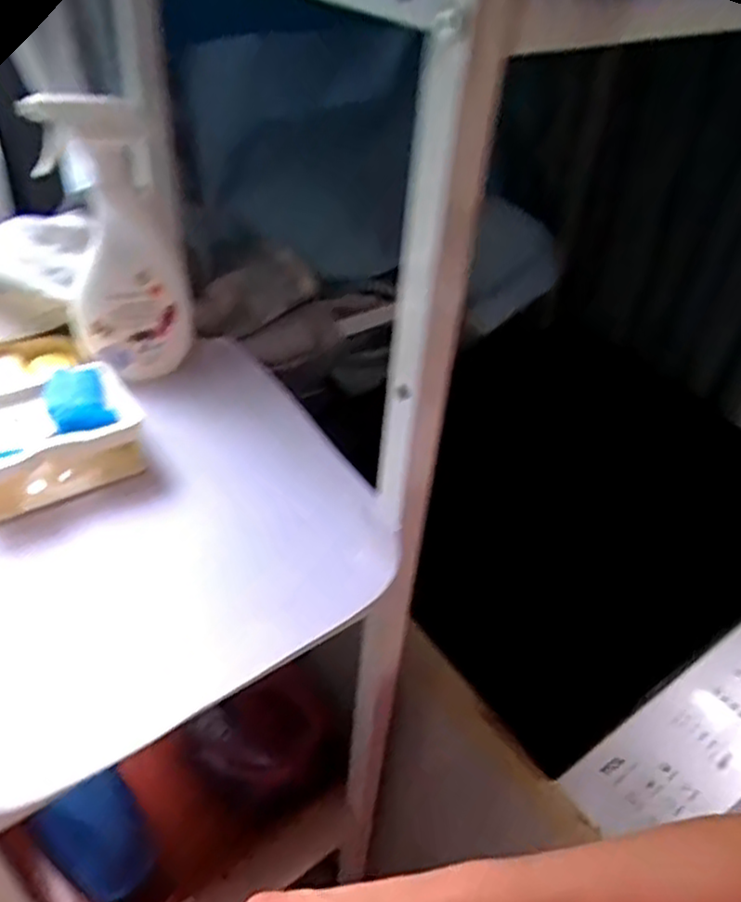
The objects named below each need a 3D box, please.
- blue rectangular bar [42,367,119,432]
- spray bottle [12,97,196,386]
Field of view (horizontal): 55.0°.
[{"bbox_3d":[-0.240,-0.043,0.584,0.045,0.014,0.070,-18,46,-25],"label":"blue rectangular bar"},{"bbox_3d":[-0.222,-0.183,0.626,0.099,0.230,0.069,-22,48,-28],"label":"spray bottle"}]

